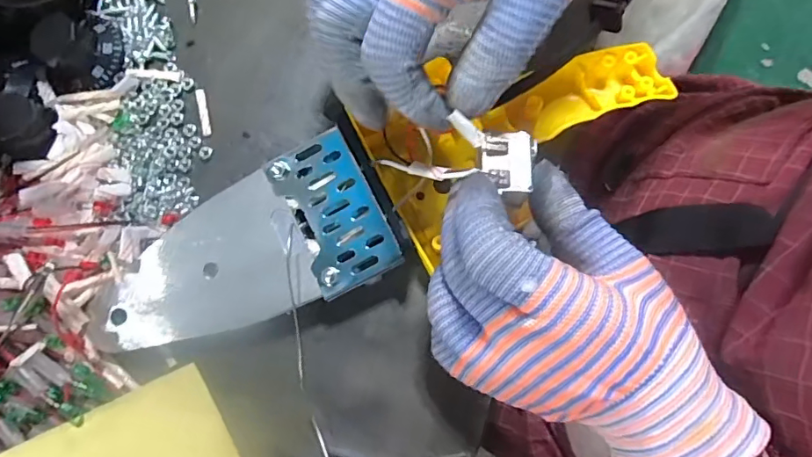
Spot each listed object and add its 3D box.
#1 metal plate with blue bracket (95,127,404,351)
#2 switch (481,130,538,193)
[{"bbox_3d":[-0.085,0.015,0.251,0.147,0.025,0.076,-24,79,-4],"label":"metal plate with blue bracket"},{"bbox_3d":[0.045,-0.029,0.214,0.023,0.006,0.027,0,78,0],"label":"switch"}]

